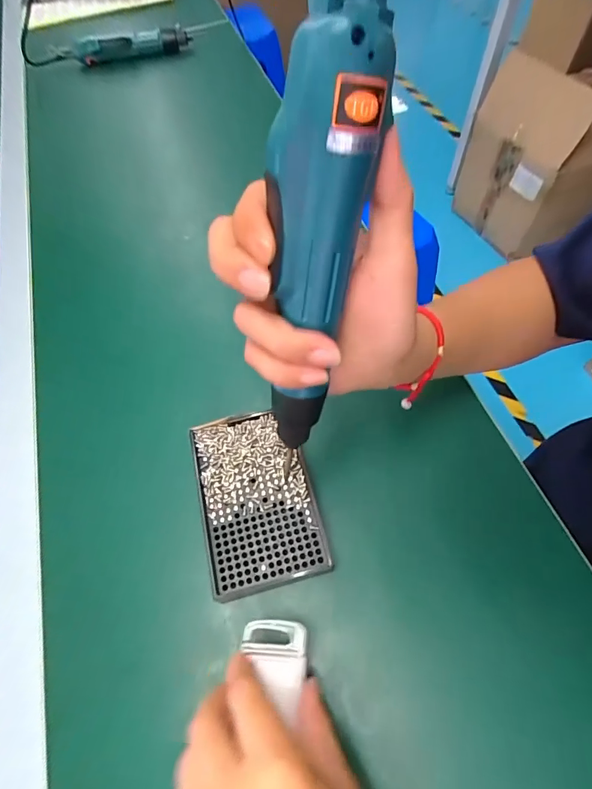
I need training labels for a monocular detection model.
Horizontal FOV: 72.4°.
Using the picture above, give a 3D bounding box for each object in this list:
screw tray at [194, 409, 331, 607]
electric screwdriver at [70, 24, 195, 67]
[{"bbox_3d":[-0.034,0.085,0.335,0.088,0.028,0.139,-15,62,-5],"label":"screw tray"},{"bbox_3d":[-0.316,-0.669,0.773,0.216,0.037,0.033,-9,61,-1],"label":"electric screwdriver"}]

